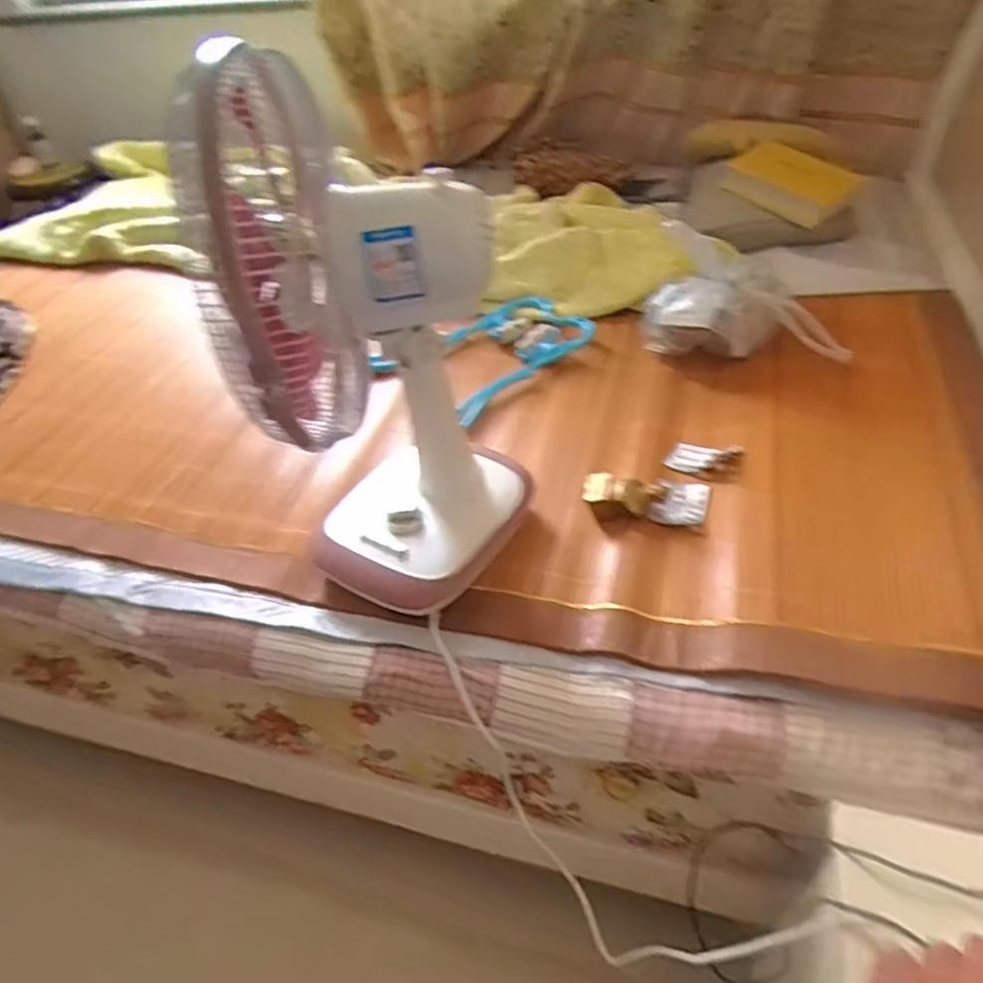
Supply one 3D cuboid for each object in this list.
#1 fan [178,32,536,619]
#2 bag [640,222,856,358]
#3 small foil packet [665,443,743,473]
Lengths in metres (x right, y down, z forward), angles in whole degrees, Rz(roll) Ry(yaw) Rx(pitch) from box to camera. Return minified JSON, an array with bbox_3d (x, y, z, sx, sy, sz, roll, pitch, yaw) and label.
[{"bbox_3d":[-0.098,-0.132,0.676,0.232,0.504,0.299,-8,44,-3],"label":"fan"},{"bbox_3d":[0.383,-0.319,1.031,0.283,0.178,0.140,5,45,11],"label":"bag"},{"bbox_3d":[0.282,-0.044,0.910,0.092,0.013,0.047,8,46,13],"label":"small foil packet"}]

